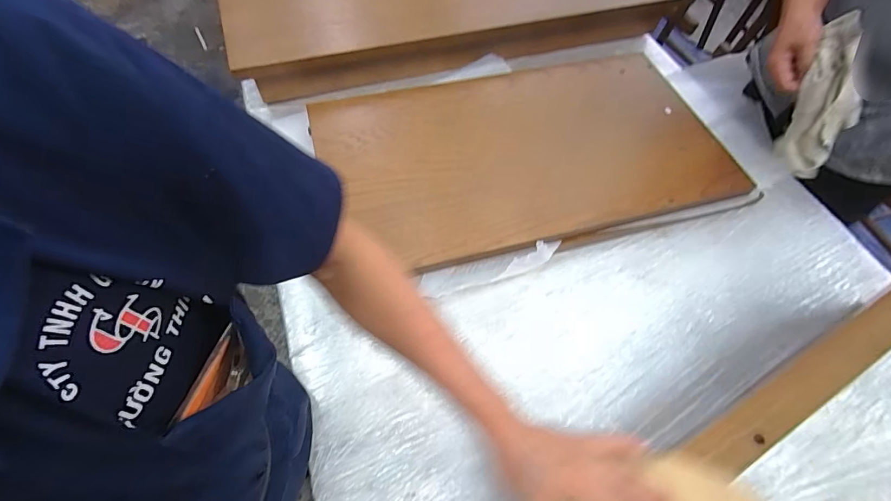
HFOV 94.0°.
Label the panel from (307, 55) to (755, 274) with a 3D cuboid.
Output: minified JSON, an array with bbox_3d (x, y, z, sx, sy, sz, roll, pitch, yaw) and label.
[{"bbox_3d":[0.151,-0.201,0.767,0.709,0.030,0.411,-15,62,-11],"label":"panel"}]

